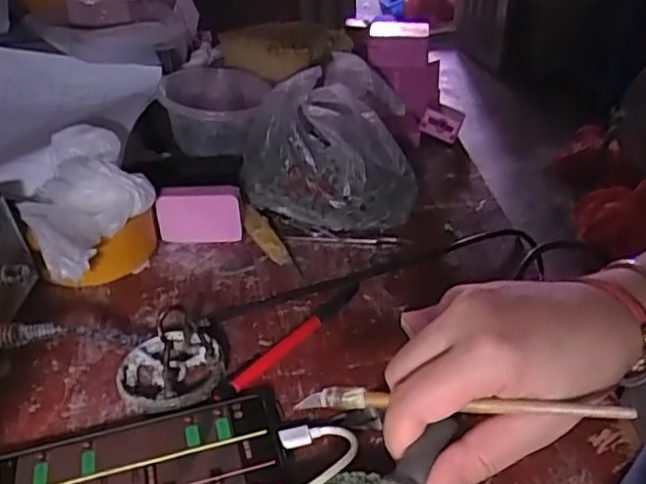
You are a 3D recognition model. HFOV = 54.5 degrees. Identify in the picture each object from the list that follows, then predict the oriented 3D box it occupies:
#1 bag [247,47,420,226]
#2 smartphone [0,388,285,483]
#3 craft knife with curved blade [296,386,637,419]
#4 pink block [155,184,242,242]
[{"bbox_3d":[0.006,-0.077,0.566,0.152,0.124,0.126,-6,33,-6],"label":"bag"},{"bbox_3d":[-0.105,0.127,0.349,0.162,0.010,0.087,-11,34,-14],"label":"smartphone"},{"bbox_3d":[0.058,0.076,0.292,0.157,0.012,0.005,-4,26,24],"label":"craft knife with curved blade"},{"bbox_3d":[-0.107,-0.024,0.541,0.069,0.052,0.013,-6,33,-8],"label":"pink block"}]

